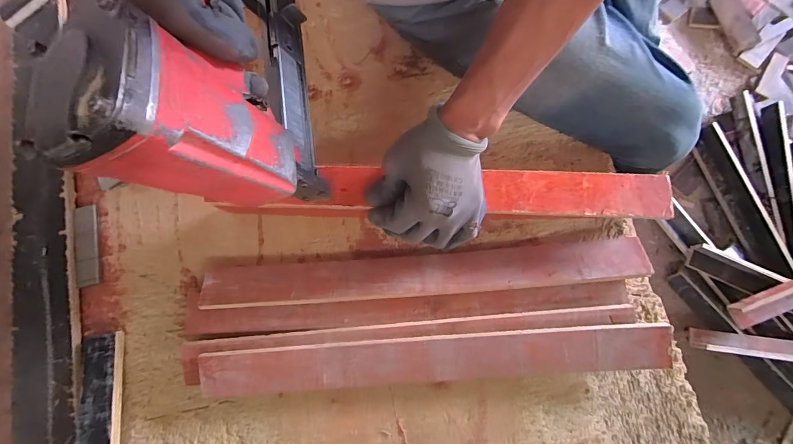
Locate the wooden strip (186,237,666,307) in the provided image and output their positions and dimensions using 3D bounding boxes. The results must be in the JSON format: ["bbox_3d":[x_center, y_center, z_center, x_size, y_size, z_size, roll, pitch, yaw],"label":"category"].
[{"bbox_3d":[0.030,0.053,0.416,0.494,0.012,0.047,-5,79,0],"label":"wooden strip"}]

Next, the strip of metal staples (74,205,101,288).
[{"bbox_3d":[-0.386,0.029,0.455,0.026,0.007,0.101,-13,79,-2],"label":"strip of metal staples"}]

